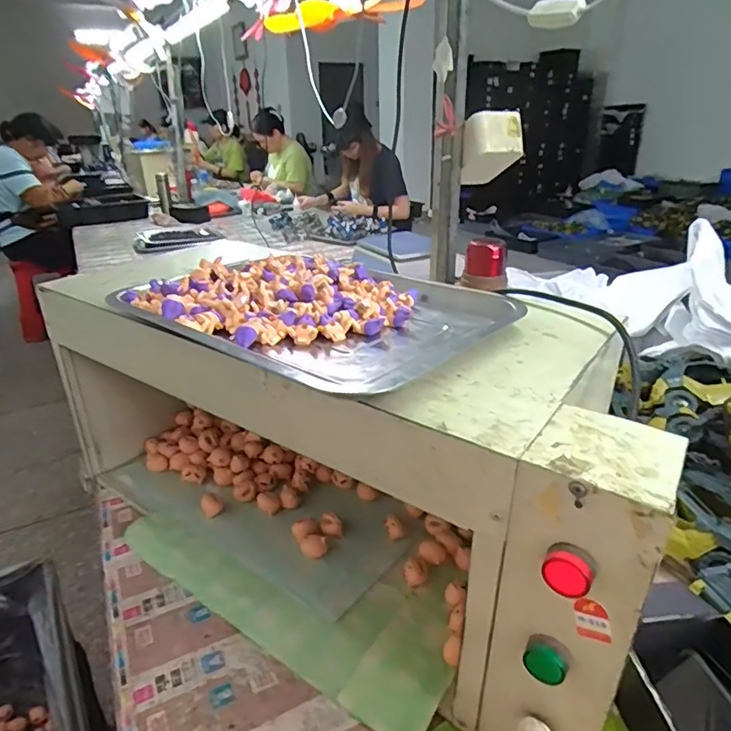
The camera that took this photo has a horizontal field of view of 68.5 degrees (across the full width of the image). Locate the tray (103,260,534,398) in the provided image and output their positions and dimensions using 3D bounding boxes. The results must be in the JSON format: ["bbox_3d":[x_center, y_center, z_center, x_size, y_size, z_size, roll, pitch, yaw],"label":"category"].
[{"bbox_3d":[-0.047,-0.059,0.536,0.329,0.046,0.269,21,33,39],"label":"tray"}]

